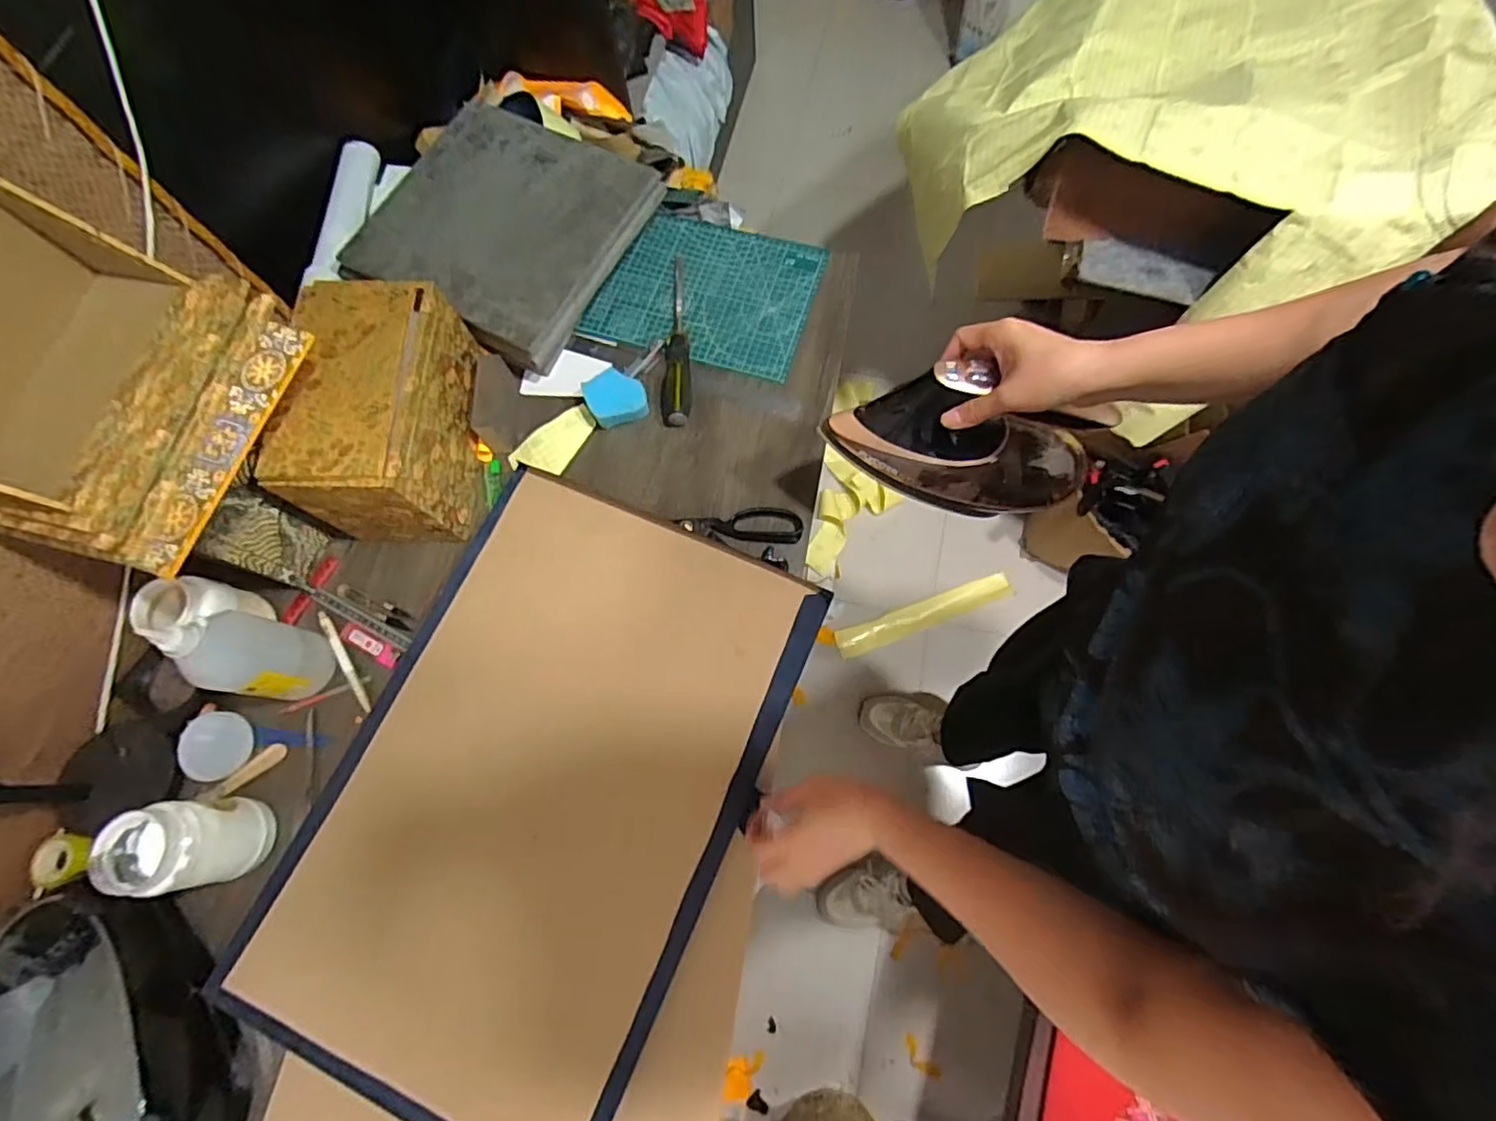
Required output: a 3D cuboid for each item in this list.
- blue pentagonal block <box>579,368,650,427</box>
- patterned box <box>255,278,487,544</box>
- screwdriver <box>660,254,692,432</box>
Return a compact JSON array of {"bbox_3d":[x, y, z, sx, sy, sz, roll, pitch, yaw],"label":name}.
[{"bbox_3d":[-0.158,-0.197,0.775,0.069,0.026,0.063,-18,96,3],"label":"blue pentagonal block"},{"bbox_3d":[-0.391,-0.159,0.707,0.131,0.159,0.230,2,72,3],"label":"patterned box"},{"bbox_3d":[-0.091,-0.286,0.806,0.036,0.032,0.247,-3,72,1],"label":"screwdriver"}]

